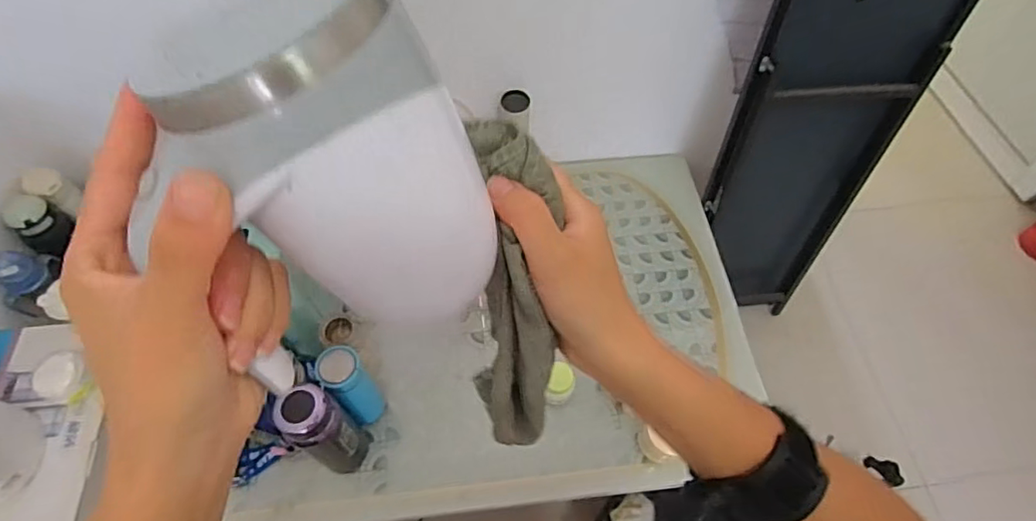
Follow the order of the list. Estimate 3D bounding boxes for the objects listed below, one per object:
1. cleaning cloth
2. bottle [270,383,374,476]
[{"bbox_3d":[-0.001,0.016,0.290,0.040,0.033,0.171,-2,99,-3],"label":"cleaning cloth"},{"bbox_3d":[-0.274,0.251,0.813,0.065,0.246,0.077,32,62,17],"label":"bottle"}]

